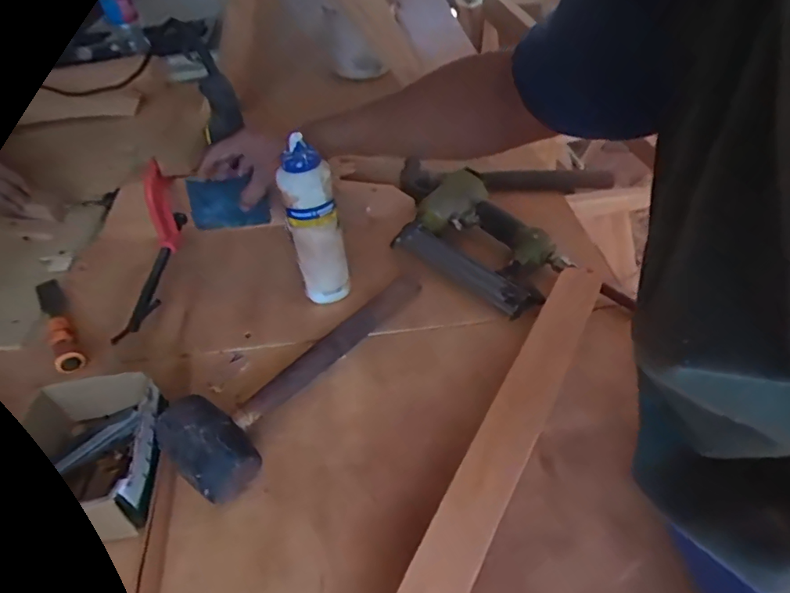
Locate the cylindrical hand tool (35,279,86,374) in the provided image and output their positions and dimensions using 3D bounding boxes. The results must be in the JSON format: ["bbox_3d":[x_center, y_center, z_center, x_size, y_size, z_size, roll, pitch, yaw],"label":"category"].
[{"bbox_3d":[-0.403,0.028,0.592,0.029,0.021,0.169,-26,50,-25],"label":"cylindrical hand tool"}]

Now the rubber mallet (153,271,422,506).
[{"bbox_3d":[-0.084,0.068,0.531,0.091,0.054,0.331,32,56,29],"label":"rubber mallet"}]

